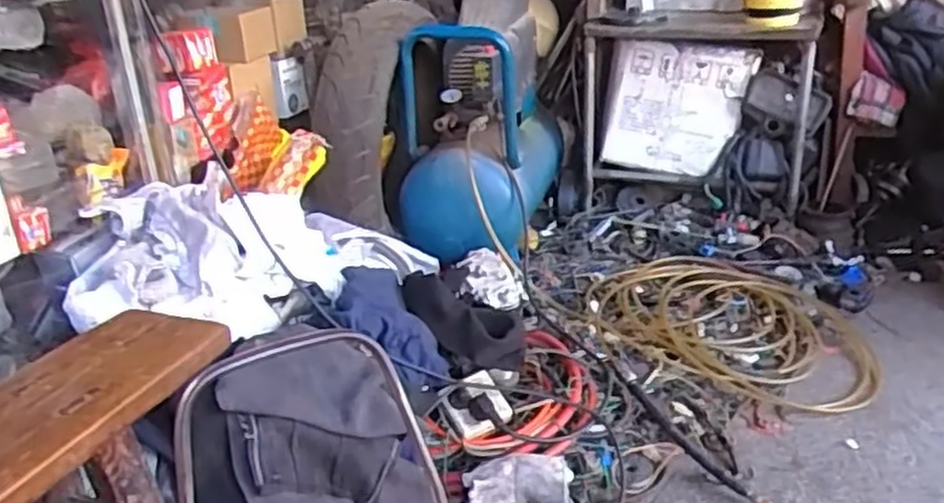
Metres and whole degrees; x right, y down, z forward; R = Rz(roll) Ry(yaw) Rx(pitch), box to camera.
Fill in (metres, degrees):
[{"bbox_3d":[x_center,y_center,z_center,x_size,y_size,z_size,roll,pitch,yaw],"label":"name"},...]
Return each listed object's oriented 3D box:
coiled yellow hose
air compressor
[{"bbox_3d":[0.488,0.141,1.481,0.522,0.090,0.411,5,25,18],"label":"coiled yellow hose"},{"bbox_3d":[0.023,-0.288,1.734,0.251,0.447,0.549,4,25,17],"label":"air compressor"}]

